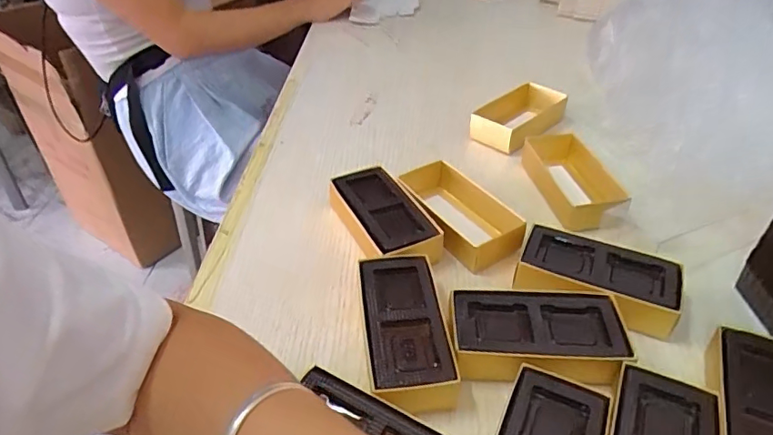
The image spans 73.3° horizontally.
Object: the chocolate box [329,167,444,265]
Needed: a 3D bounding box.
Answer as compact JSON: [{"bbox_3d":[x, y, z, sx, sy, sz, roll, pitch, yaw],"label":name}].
[{"bbox_3d":[-0.005,0.003,0.460,0.063,0.038,0.123,-16,42,-19],"label":"chocolate box"}]

